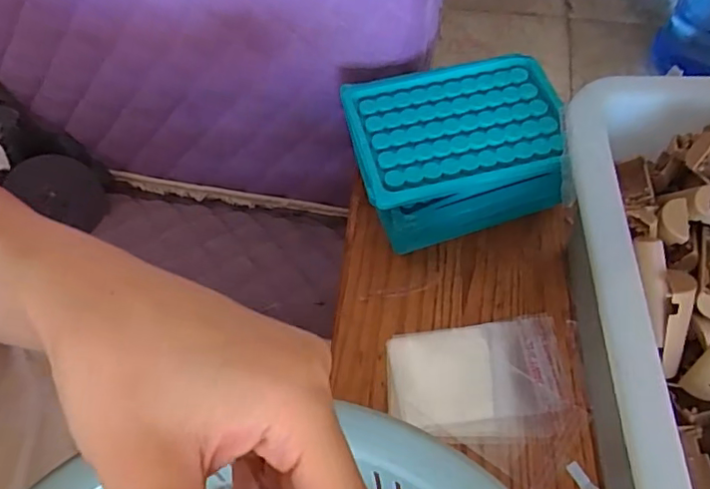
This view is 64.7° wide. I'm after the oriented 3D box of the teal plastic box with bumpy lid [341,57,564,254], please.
[{"bbox_3d":[0.064,-0.062,0.376,0.129,0.066,0.097,-10,61,-4],"label":"teal plastic box with bumpy lid"}]

